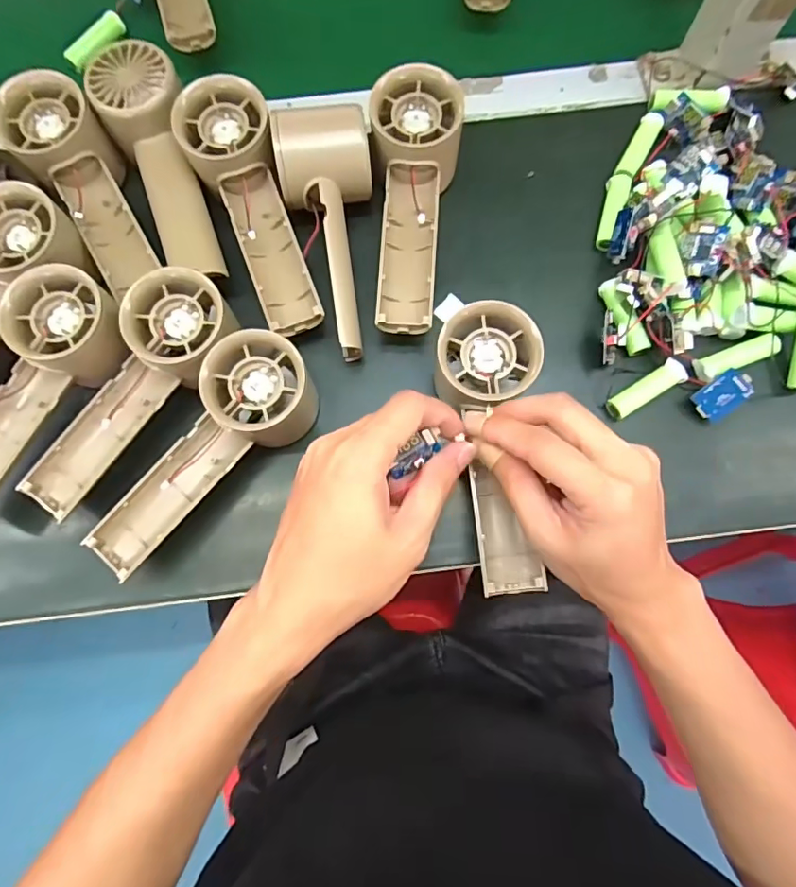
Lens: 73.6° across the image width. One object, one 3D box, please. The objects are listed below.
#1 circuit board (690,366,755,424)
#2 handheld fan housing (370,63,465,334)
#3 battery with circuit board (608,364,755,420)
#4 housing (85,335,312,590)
[{"bbox_3d":[0.198,-0.029,0.323,0.032,0.004,0.022,-40,91,16],"label":"circuit board"},{"bbox_3d":[0.006,-0.143,0.333,0.055,0.061,0.152,6,80,1],"label":"handheld fan housing"},{"bbox_3d":[0.157,-0.035,0.332,0.064,0.016,0.016,-30,81,-5],"label":"battery with circuit board"},{"bbox_3d":[-0.108,0.011,0.305,0.052,0.053,0.153,35,82,6],"label":"housing"}]

